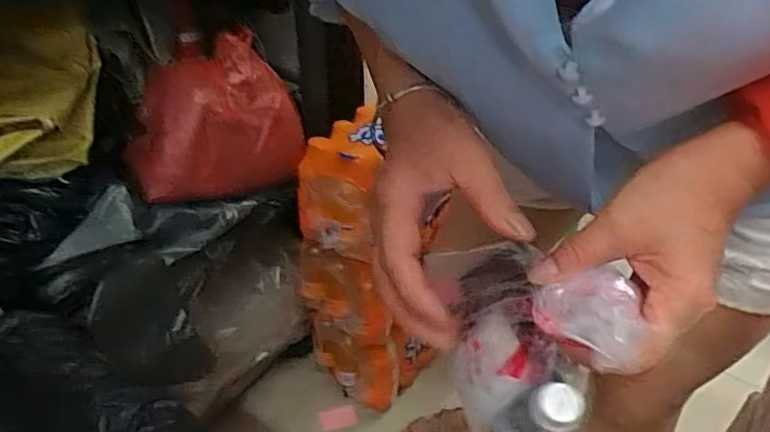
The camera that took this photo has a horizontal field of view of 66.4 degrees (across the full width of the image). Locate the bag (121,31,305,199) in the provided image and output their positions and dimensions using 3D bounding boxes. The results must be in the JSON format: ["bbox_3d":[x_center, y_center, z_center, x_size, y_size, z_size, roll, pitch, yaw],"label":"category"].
[{"bbox_3d":[-0.222,-0.122,0.765,0.239,0.188,0.101,-27,43,-33],"label":"bag"}]

